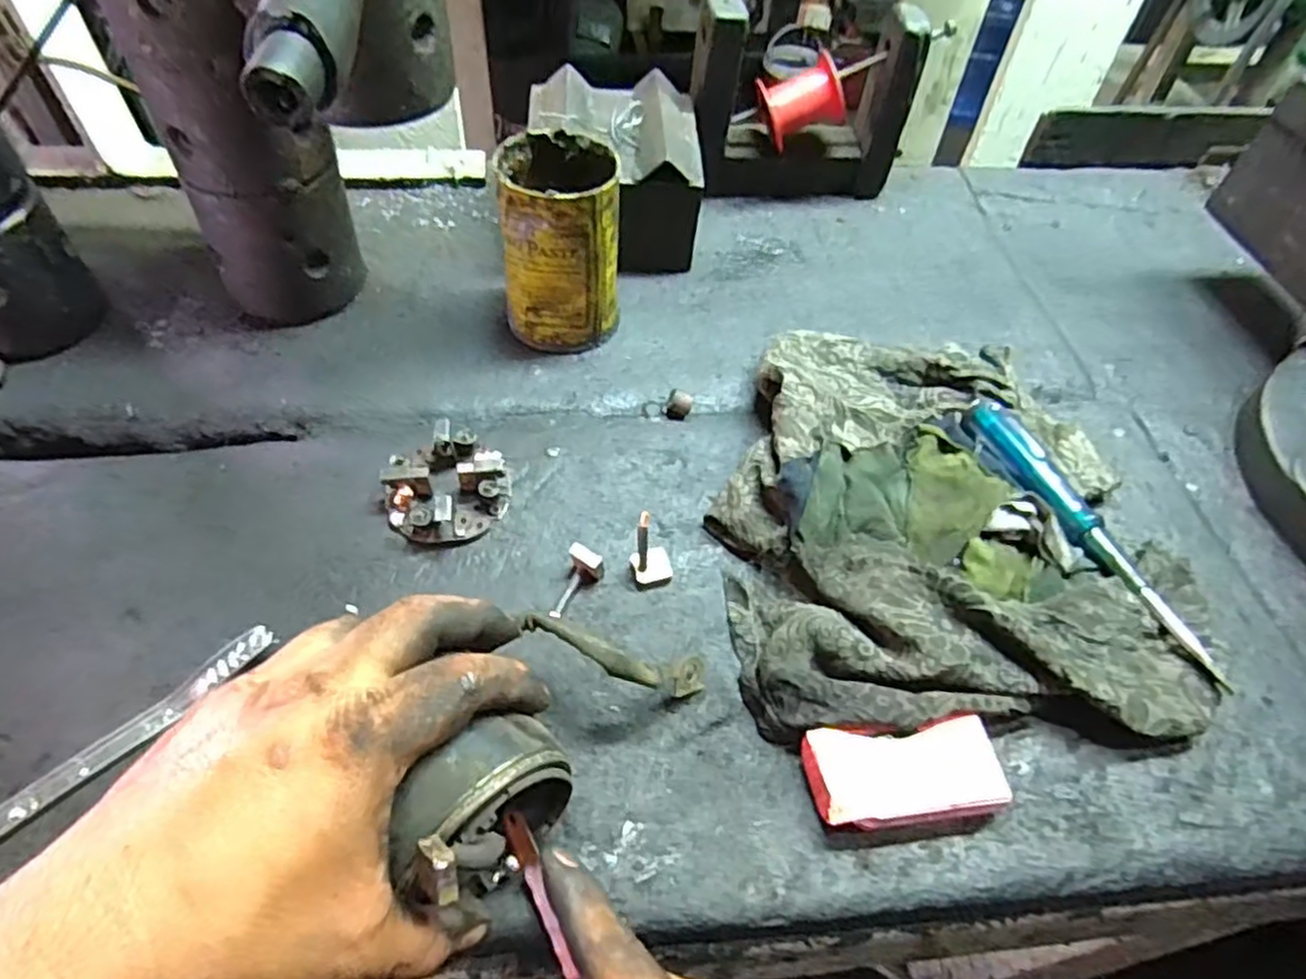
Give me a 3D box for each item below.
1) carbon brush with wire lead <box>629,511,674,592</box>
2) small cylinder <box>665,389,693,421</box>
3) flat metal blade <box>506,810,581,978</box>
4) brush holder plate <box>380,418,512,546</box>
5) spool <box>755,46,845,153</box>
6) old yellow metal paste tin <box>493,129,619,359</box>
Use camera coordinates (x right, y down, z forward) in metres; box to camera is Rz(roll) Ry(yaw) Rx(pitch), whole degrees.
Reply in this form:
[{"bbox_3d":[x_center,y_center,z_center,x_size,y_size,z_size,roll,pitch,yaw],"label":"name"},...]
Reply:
[{"bbox_3d":[0.000,0.033,0.392,0.021,0.034,0.026,-11,56,-12],"label":"carbon brush with wire lead"},{"bbox_3d":[0.017,-0.054,0.465,0.015,0.015,0.012,8,54,1],"label":"small cylinder"},{"bbox_3d":[-0.046,0.163,0.300,0.009,0.010,0.065,-19,71,-18],"label":"flat metal blade"},{"bbox_3d":[-0.116,-0.002,0.417,0.063,0.027,0.063,2,54,-3],"label":"brush holder plate"},{"bbox_3d":[0.113,-0.298,0.572,0.059,0.050,0.051,-24,17,14],"label":"spool"},{"bbox_3d":[-0.058,-0.155,0.475,0.072,0.113,0.078,4,54,-2],"label":"old yellow metal paste tin"}]

